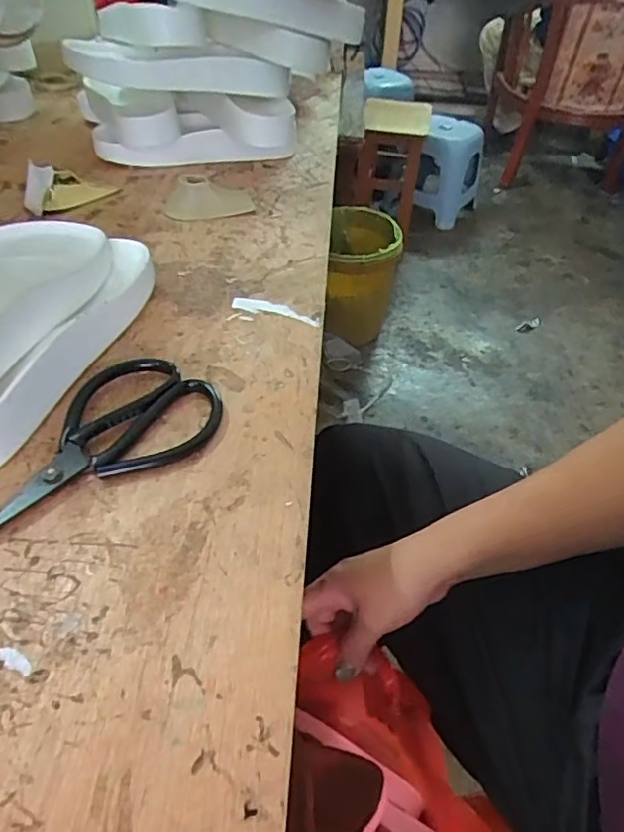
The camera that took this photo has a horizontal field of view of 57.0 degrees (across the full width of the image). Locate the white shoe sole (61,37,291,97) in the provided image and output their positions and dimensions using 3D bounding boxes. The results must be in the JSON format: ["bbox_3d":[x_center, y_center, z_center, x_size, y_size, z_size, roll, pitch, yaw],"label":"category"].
[{"bbox_3d":[-0.138,-0.369,0.608,0.224,0.045,0.086,-14,46,-18],"label":"white shoe sole"}]

